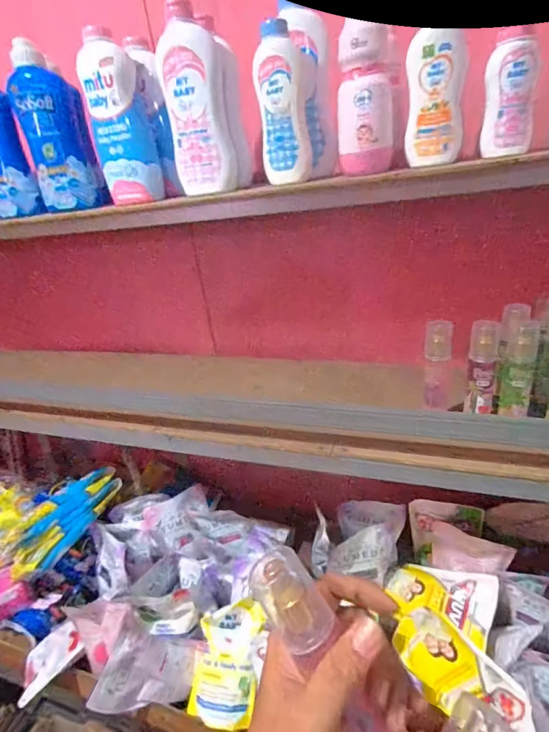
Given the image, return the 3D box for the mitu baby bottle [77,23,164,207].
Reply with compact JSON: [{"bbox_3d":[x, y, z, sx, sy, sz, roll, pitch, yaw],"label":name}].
[{"bbox_3d":[-0.222,-0.351,0.588,0.077,0.215,0.046,-12,24,-11],"label":"mitu baby bottle"}]

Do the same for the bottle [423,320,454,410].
[{"bbox_3d":[0.231,-0.002,0.577,0.035,0.125,0.026,2,25,21],"label":"bottle"}]

